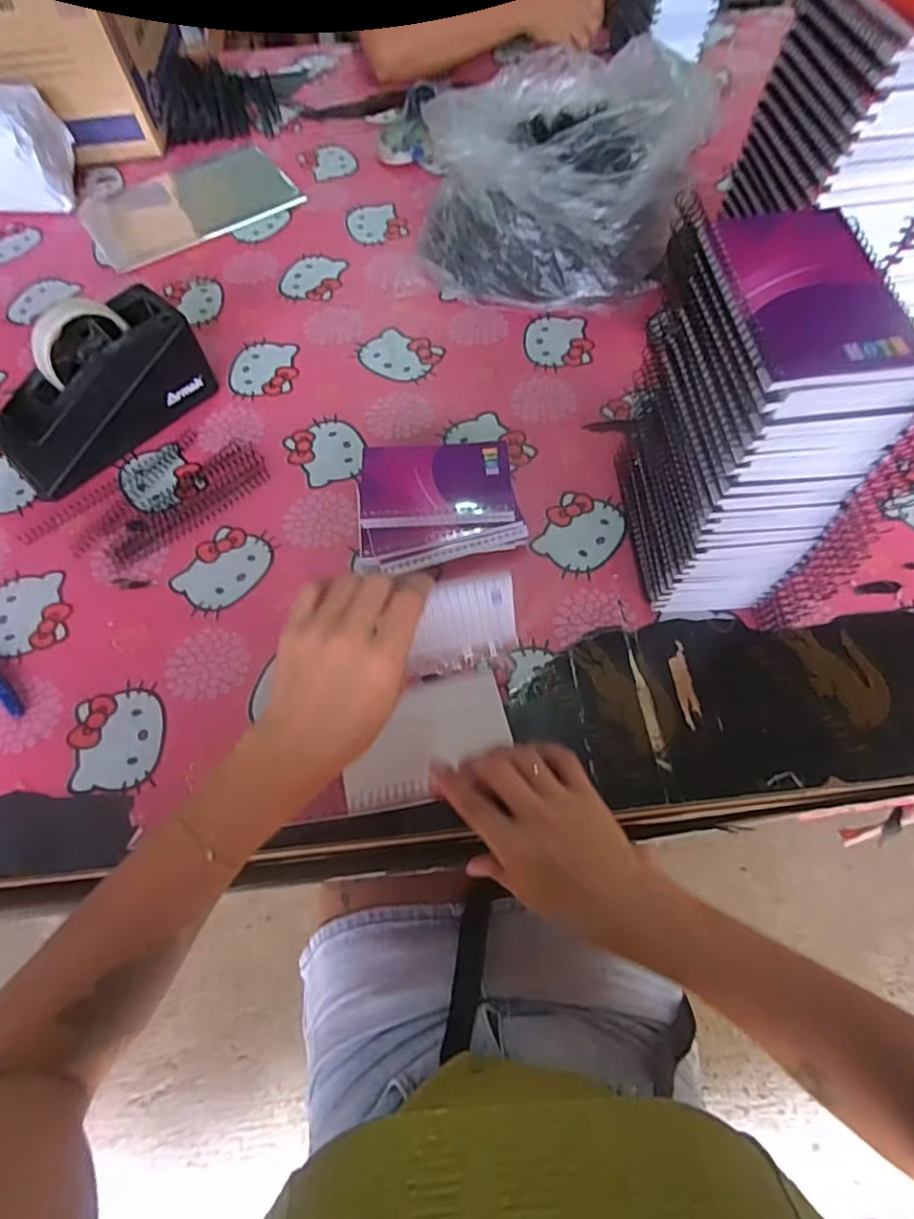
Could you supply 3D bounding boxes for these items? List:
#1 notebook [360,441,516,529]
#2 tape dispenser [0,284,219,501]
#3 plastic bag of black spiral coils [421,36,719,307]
[{"bbox_3d":[-0.018,-0.109,0.508,0.127,0.008,0.075,-5,74,-7],"label":"notebook"},{"bbox_3d":[-0.335,-0.203,0.548,0.070,0.110,0.199,37,70,19],"label":"tape dispenser"},{"bbox_3d":[0.109,-0.463,0.624,0.260,0.175,0.223,15,65,10],"label":"plastic bag of black spiral coils"}]

